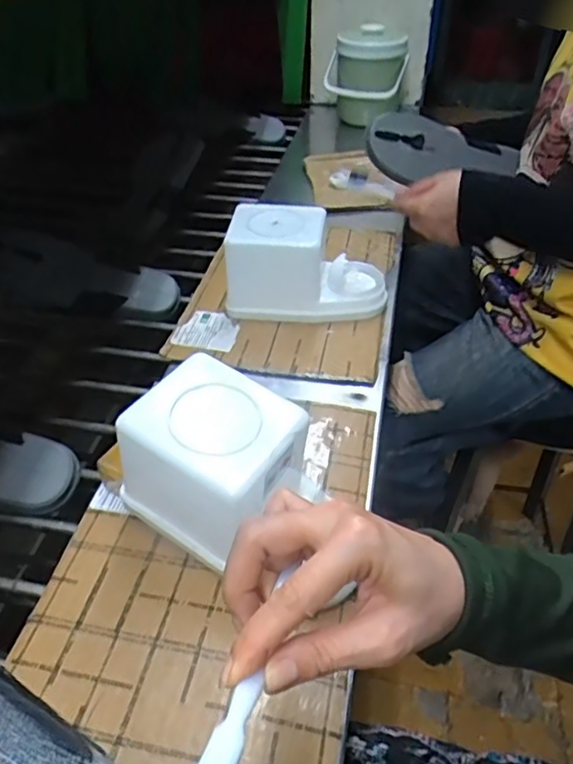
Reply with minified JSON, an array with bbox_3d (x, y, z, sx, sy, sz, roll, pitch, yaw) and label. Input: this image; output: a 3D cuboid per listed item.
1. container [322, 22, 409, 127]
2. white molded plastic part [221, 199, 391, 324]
[{"bbox_3d":[0.159,-0.607,1.198,0.163,0.159,0.170,2,42,2],"label":"container"},{"bbox_3d":[0.027,-0.139,0.723,0.187,0.110,0.100,4,42,5],"label":"white molded plastic part"}]

